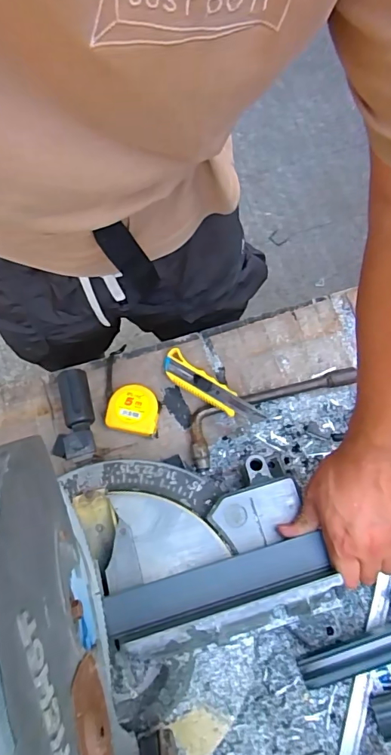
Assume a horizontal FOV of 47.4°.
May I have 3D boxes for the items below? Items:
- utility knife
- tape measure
[{"bbox_3d":[0.017,0.017,0.618,0.161,0.009,0.039,38,82,22],"label":"utility knife"},{"bbox_3d":[-0.084,0.047,0.617,0.070,0.033,0.064,9,70,6],"label":"tape measure"}]

